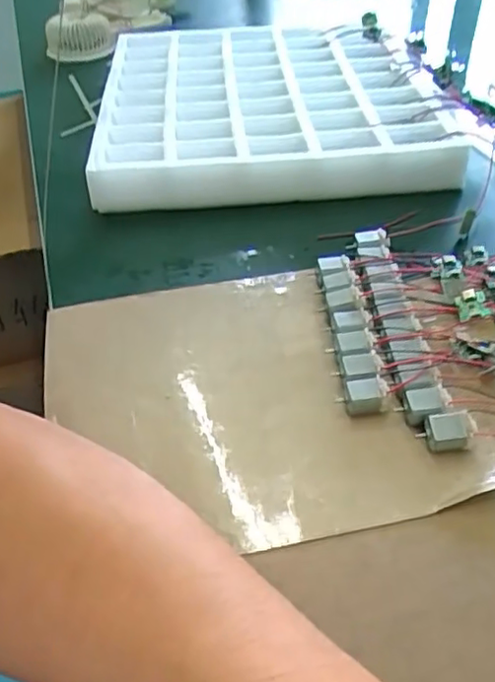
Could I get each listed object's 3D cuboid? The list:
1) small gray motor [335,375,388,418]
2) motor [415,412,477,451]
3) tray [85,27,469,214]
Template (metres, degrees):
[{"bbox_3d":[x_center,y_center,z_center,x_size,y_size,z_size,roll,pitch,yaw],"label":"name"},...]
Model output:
[{"bbox_3d":[0.065,0.031,0.355,0.027,0.012,0.018,-5,43,0],"label":"small gray motor"},{"bbox_3d":[0.105,0.048,0.331,0.028,0.012,0.017,-4,43,1],"label":"motor"},{"bbox_3d":[0.017,-0.241,0.626,0.314,0.050,0.326,-5,43,-1],"label":"tray"}]

